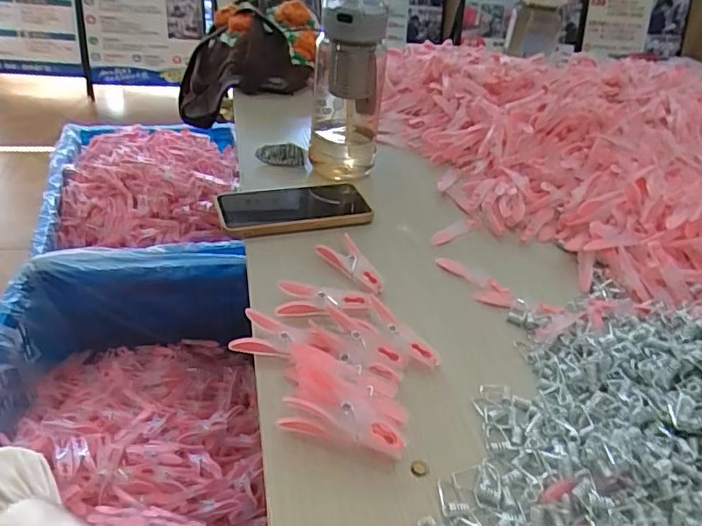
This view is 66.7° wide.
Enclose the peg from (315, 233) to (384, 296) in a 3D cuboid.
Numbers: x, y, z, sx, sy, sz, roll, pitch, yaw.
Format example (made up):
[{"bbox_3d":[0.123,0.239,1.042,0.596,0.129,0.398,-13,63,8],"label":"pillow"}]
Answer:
[{"bbox_3d":[0.001,-0.002,0.488,0.034,0.009,0.076,-15,41,-27],"label":"peg"}]

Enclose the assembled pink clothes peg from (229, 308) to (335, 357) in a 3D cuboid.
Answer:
[{"bbox_3d":[-0.050,0.057,0.398,0.071,0.010,0.033,13,36,10],"label":"assembled pink clothes peg"}]

